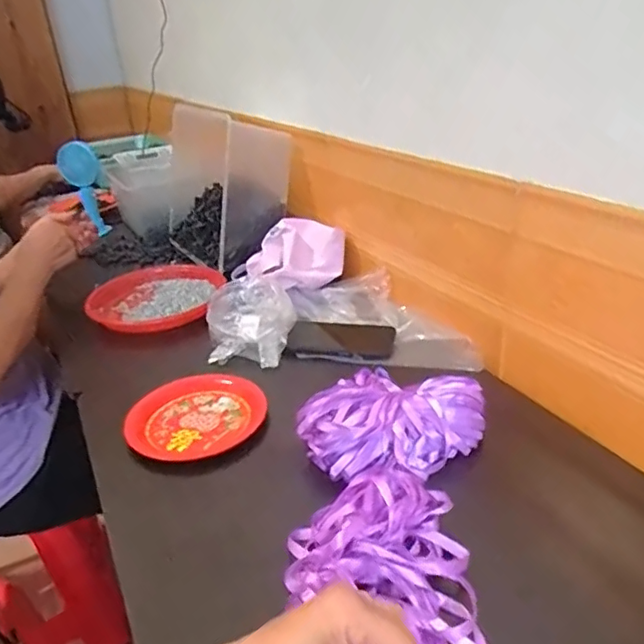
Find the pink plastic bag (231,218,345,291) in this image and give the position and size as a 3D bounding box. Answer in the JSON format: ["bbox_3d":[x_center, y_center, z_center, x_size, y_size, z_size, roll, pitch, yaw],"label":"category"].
[{"bbox_3d":[-0.060,-0.122,1.053,0.167,0.084,0.142,-15,29,-20],"label":"pink plastic bag"}]

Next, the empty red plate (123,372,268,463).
[{"bbox_3d":[-0.158,0.115,0.724,0.163,0.025,0.146,-15,29,-20],"label":"empty red plate"}]

